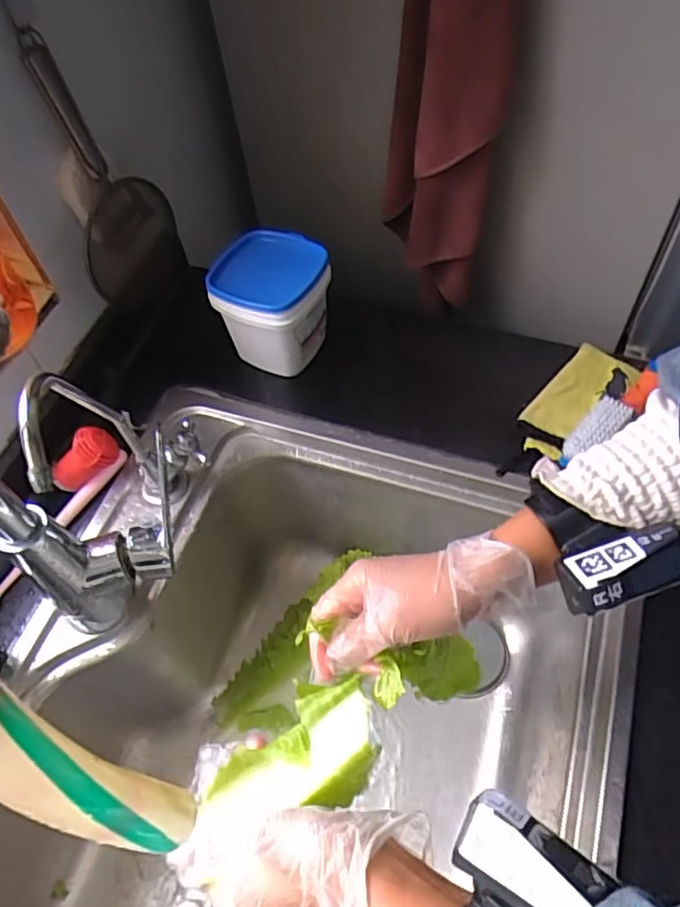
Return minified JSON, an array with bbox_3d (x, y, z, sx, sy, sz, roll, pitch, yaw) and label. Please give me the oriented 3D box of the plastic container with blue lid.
[{"bbox_3d":[-0.061,-0.134,0.585,0.086,0.105,0.086,24,62,18],"label":"plastic container with blue lid"}]

